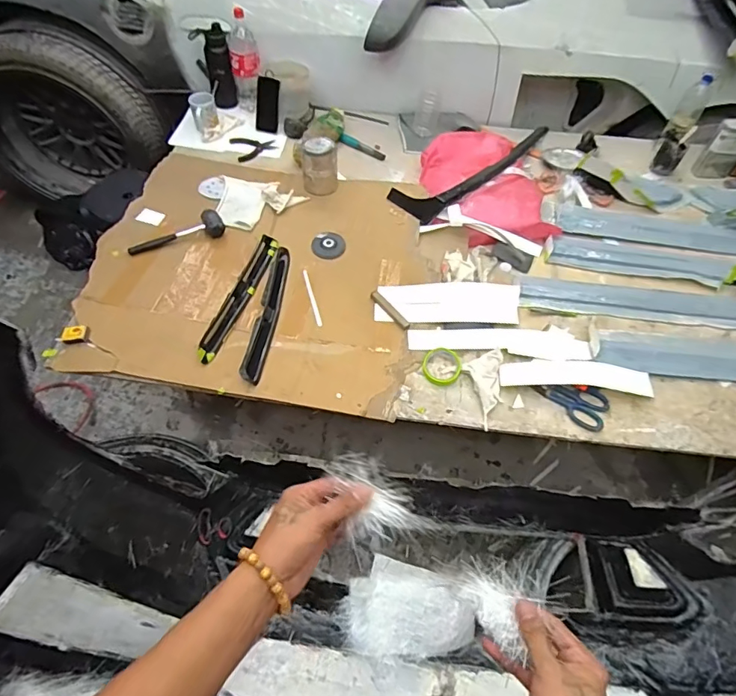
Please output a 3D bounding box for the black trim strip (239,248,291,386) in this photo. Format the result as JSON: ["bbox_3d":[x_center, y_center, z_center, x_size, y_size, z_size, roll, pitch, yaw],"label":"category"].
[{"bbox_3d":[-0.241,-0.094,1.183,0.050,0.021,0.395,7,57,2],"label":"black trim strip"}]

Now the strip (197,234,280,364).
[{"bbox_3d":[-0.318,-0.131,1.197,0.051,0.021,0.393,16,58,7],"label":"strip"}]

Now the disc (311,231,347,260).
[{"bbox_3d":[-0.108,-0.280,1.320,0.088,0.007,0.091,1,57,-2],"label":"disc"}]

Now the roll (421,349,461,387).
[{"bbox_3d":[0.173,0.043,1.130,0.087,0.015,0.095,1,57,-2],"label":"roll"}]

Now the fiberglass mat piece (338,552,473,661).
[{"bbox_3d":[0.086,0.571,1.044,0.277,0.041,0.186,16,75,7],"label":"fiberglass mat piece"}]

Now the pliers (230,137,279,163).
[{"bbox_3d":[-0.363,-0.646,1.563,0.138,0.017,0.124,-19,61,-14],"label":"pliers"}]

